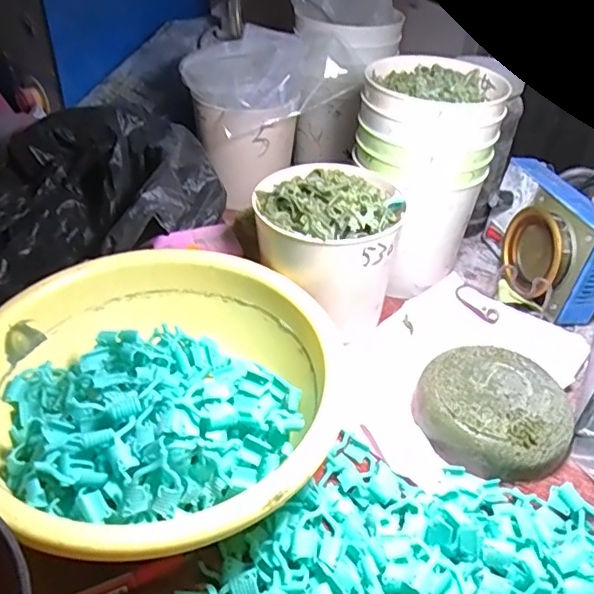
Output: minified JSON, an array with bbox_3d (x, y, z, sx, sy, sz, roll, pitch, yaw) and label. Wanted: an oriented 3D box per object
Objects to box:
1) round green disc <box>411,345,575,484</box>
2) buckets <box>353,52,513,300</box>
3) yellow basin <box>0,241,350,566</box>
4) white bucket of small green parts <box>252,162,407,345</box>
[{"bbox_3d":[0.137,0.080,0.398,0.096,0.029,0.094,1,39,-1],"label":"round green disc"},{"bbox_3d":[0.105,-0.101,0.493,0.112,0.175,0.100,11,40,11],"label":"buckets"},{"bbox_3d":[-0.085,0.064,0.365,0.218,0.077,0.236,1,39,-1],"label":"yellow basin"},{"bbox_3d":[0.022,-0.037,0.449,0.104,0.119,0.097,1,39,-1],"label":"white bucket of small green parts"}]

